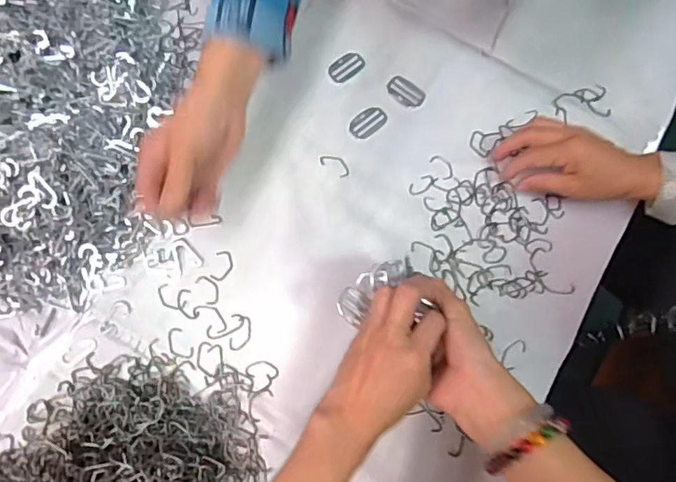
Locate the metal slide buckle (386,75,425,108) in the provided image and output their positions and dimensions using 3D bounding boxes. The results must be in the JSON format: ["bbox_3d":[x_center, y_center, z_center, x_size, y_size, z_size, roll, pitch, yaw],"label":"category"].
[{"bbox_3d":[0.079,-0.173,0.623,0.045,0.004,0.028,35,76,8],"label":"metal slide buckle"}]

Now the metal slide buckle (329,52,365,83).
[{"bbox_3d":[0.010,-0.206,0.631,0.046,0.004,0.029,-43,79,-12],"label":"metal slide buckle"}]

